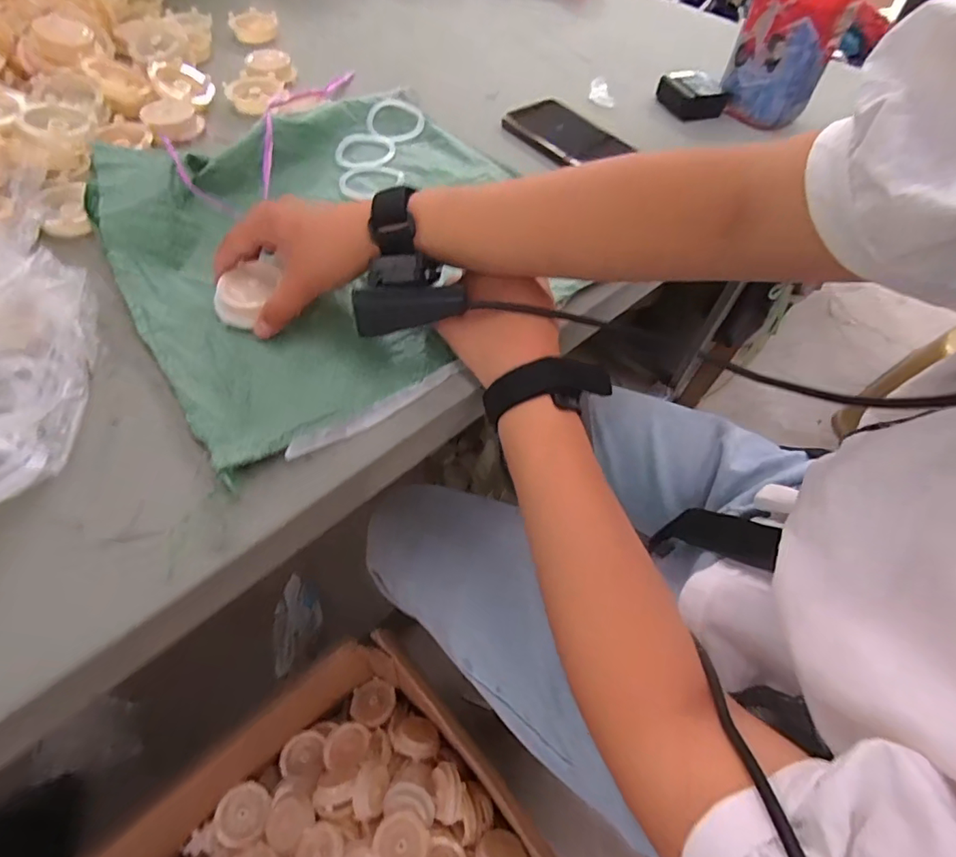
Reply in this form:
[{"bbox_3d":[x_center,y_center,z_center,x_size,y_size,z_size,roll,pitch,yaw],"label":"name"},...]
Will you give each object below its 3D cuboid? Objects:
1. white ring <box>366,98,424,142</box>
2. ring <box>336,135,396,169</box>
[{"bbox_3d":[-0.086,-0.323,0.537,0.058,0.013,0.067,-3,56,-7],"label":"white ring"},{"bbox_3d":[-0.111,-0.275,0.509,0.055,0.007,0.057,0,56,-5],"label":"ring"}]

